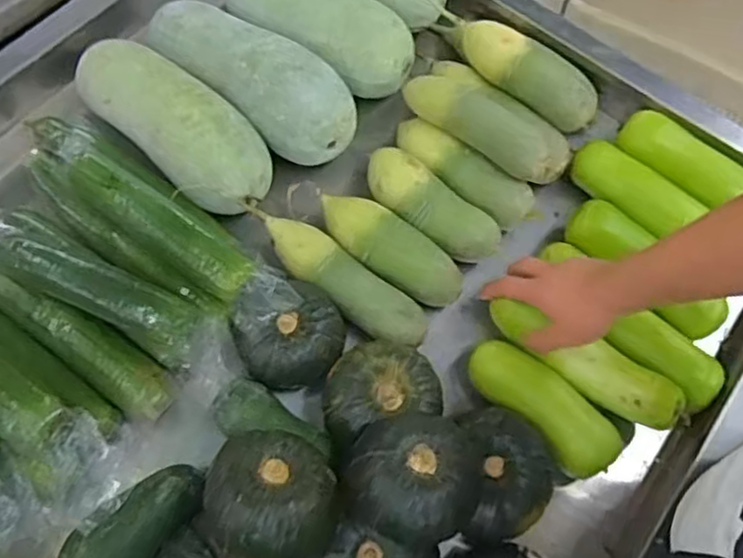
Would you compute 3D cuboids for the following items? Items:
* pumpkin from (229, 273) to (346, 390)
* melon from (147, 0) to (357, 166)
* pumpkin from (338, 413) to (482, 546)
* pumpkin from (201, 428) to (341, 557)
[{"bbox_3d":[-0.078,0.048,0.634,0.101,0.059,0.091,-6,61,-3],"label":"pumpkin"},{"bbox_3d":[-0.128,-0.223,0.735,0.234,0.086,0.095,34,67,17],"label":"melon"},{"bbox_3d":[0.032,0.162,0.540,0.102,0.082,0.095,0,61,0],"label":"pumpkin"},{"bbox_3d":[-0.081,0.170,0.530,0.104,0.070,0.094,20,63,11],"label":"pumpkin"}]

